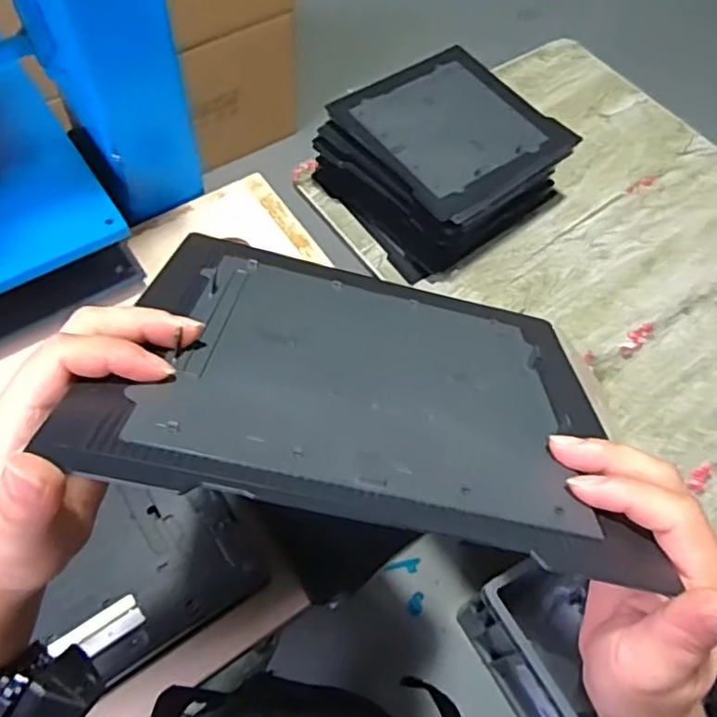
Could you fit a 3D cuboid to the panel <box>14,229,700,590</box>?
[{"bbox_3d":[0.007,0.006,0.329,0.235,0.006,0.213,13,30,-5],"label":"panel"}]

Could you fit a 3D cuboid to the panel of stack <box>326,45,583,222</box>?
[{"bbox_3d":[0.121,-0.295,0.833,0.229,0.017,0.239,-32,67,-19],"label":"panel of stack"}]

